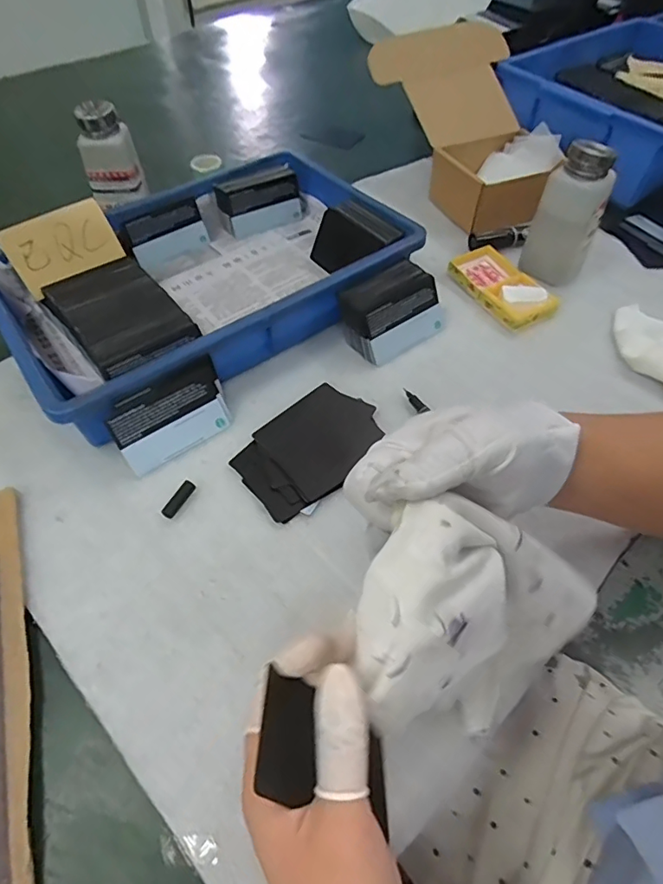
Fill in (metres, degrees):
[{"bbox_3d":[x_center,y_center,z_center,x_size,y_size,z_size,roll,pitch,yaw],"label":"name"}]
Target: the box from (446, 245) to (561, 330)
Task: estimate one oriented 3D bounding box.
[{"bbox_3d":[0.172,-0.162,0.525,0.059,0.024,0.119,-26,57,-19],"label":"box"}]

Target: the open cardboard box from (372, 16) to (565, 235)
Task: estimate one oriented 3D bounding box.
[{"bbox_3d":[0.178,-0.373,0.610,0.165,0.132,0.227,-29,58,-21],"label":"open cardboard box"}]

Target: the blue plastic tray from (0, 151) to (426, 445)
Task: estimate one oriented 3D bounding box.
[{"bbox_3d":[-0.122,-0.163,0.494,0.356,0.089,0.234,-31,58,-22],"label":"blue plastic tray"}]

